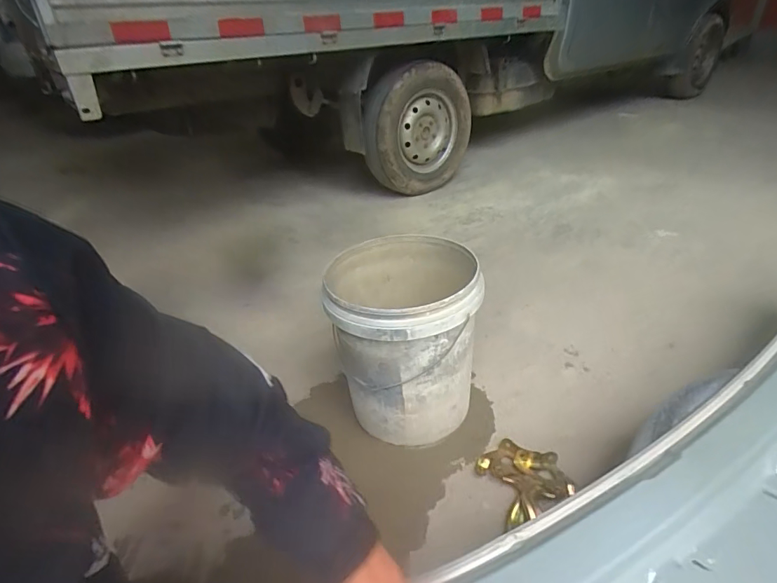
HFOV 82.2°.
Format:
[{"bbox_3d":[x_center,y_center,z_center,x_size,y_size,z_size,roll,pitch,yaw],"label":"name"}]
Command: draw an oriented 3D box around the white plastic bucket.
[{"bbox_3d":[0.039,0.110,0.957,0.289,0.355,0.299,-3,32,2],"label":"white plastic bucket"}]

